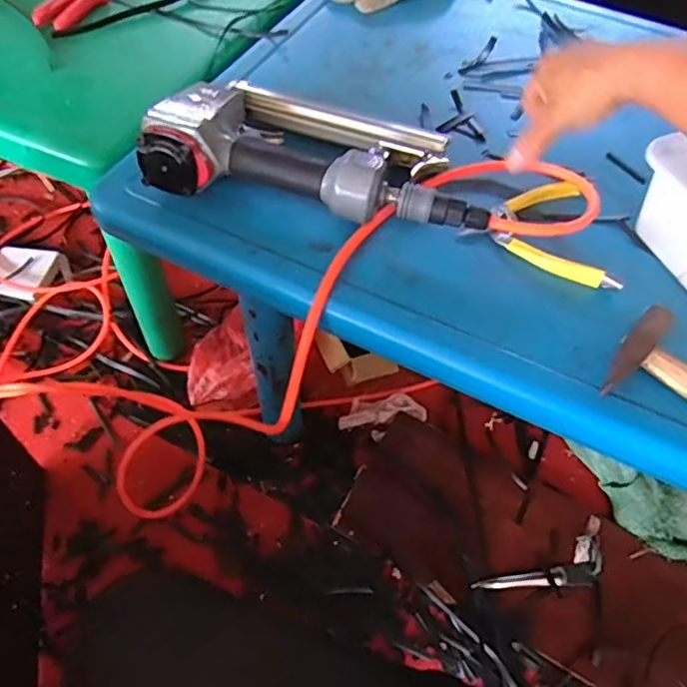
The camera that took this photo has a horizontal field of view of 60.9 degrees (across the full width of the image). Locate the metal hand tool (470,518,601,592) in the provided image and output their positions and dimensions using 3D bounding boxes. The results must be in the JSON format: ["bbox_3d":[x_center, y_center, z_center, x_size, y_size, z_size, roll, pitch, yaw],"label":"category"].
[{"bbox_3d":[0.286,0.315,0.805,0.206,0.013,0.069,-21,59,-17],"label":"metal hand tool"}]

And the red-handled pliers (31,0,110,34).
[{"bbox_3d":[-0.315,-0.408,0.693,0.055,0.014,0.131,14,55,6],"label":"red-handled pliers"}]

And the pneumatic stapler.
[{"bbox_3d":[-0.021,-0.171,0.507,0.268,0.069,0.152,5,55,0],"label":"pneumatic stapler"}]

